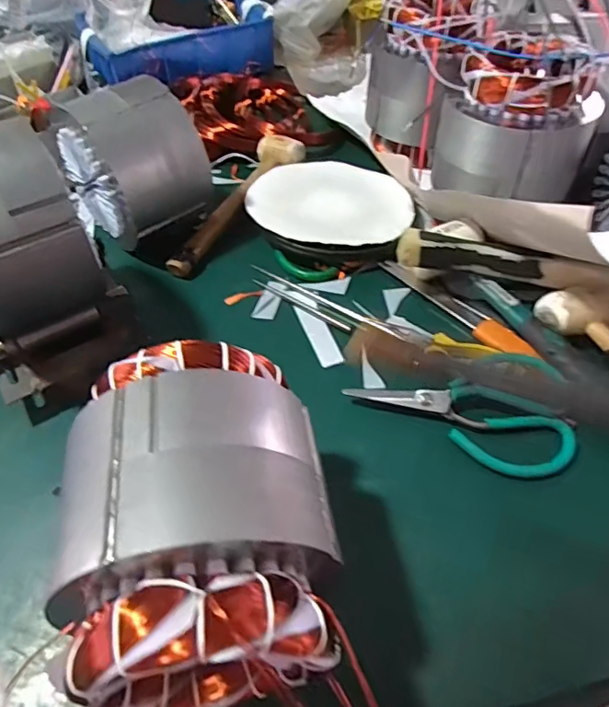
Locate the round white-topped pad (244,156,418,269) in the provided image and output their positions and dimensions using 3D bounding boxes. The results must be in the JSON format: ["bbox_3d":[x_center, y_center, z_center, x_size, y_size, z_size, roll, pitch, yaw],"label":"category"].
[{"bbox_3d":[0.031,-0.173,0.644,0.192,0.038,0.182,-1,50,1],"label":"round white-topped pad"}]

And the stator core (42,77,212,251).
[{"bbox_3d":[-0.196,-0.213,0.590,0.148,0.151,0.111,36,60,28],"label":"stator core"}]

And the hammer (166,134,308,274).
[{"bbox_3d":[-0.084,-0.188,0.655,0.058,0.039,0.262,19,53,18],"label":"hammer"}]

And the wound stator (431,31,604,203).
[{"bbox_3d":[0.233,-0.255,0.582,0.127,0.130,0.144,-35,57,-24],"label":"wound stator"}]

